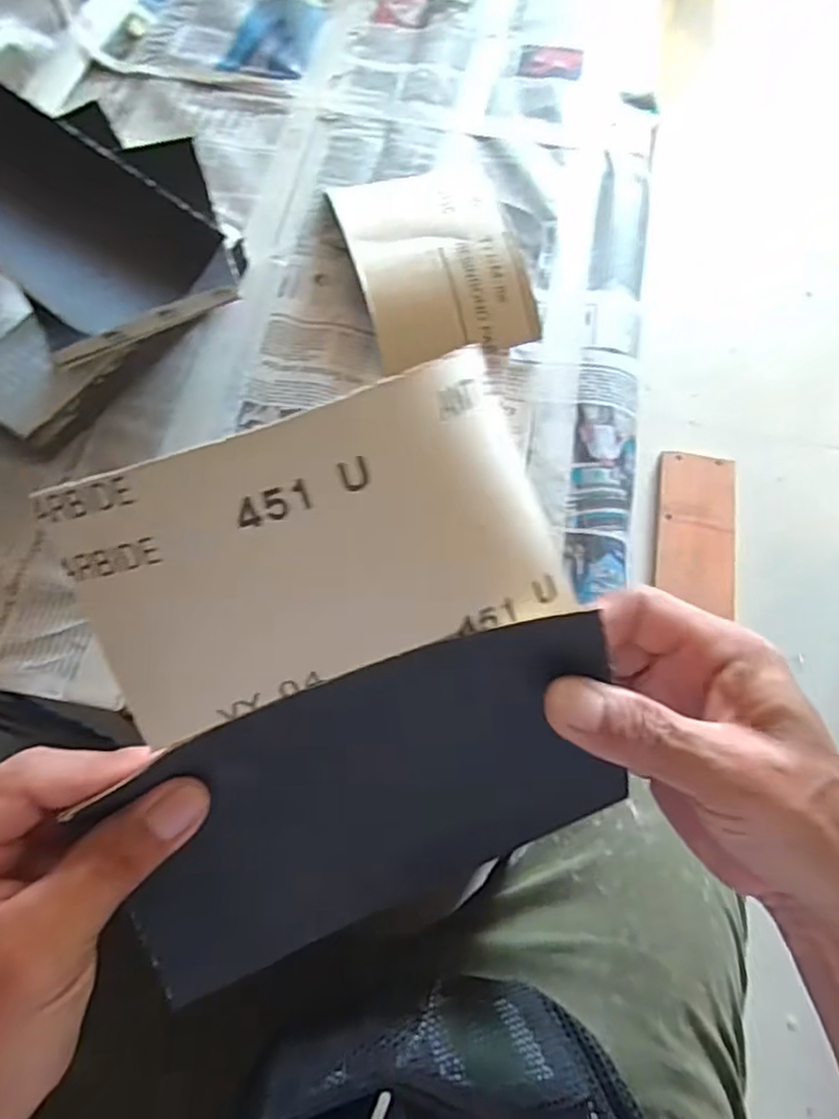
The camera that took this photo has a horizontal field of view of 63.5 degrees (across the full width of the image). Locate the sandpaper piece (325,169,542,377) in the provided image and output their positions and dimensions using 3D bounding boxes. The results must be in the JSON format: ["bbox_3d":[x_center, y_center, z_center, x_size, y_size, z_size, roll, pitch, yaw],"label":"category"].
[{"bbox_3d":[0.009,-0.197,0.446,0.102,0.034,0.140,-16,67,-7],"label":"sandpaper piece"}]

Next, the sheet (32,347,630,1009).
[{"bbox_3d":[-0.029,0.047,0.241,0.182,0.198,0.030,-19,27,-8],"label":"sheet"}]

